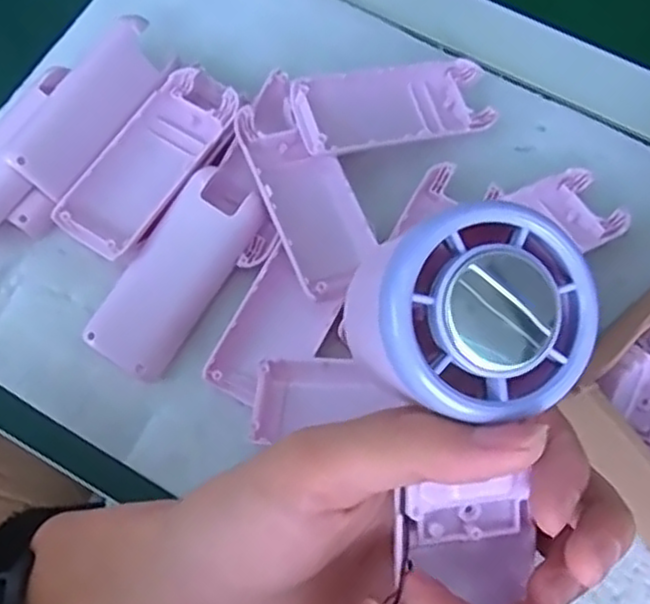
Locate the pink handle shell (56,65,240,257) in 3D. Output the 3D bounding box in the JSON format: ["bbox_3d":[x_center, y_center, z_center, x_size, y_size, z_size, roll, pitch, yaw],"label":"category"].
[{"bbox_3d":[-0.087,-0.069,0.361,0.044,0.021,0.104,32,77,11],"label":"pink handle shell"}]

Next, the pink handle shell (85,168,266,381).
[{"bbox_3d":[-0.072,-0.014,0.346,0.040,0.017,0.099,33,77,11],"label":"pink handle shell"}]

